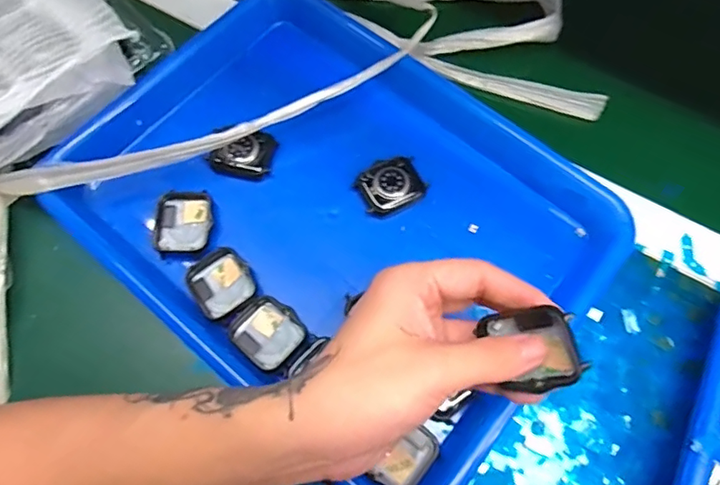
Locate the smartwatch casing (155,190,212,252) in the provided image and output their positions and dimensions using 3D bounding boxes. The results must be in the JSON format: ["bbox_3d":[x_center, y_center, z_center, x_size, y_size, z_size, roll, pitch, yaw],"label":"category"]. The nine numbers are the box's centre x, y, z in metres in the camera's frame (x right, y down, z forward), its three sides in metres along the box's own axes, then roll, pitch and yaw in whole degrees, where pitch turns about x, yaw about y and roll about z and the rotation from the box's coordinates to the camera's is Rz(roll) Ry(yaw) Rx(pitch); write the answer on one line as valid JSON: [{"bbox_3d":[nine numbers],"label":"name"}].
[{"bbox_3d":[-0.119,-0.014,0.347,0.035,0.006,0.043,2,69,1],"label":"smartwatch casing"}]

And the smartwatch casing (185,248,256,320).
[{"bbox_3d":[-0.089,0.026,0.331,0.038,0.007,0.042,-38,74,-13],"label":"smartwatch casing"}]

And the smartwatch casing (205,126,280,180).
[{"bbox_3d":[-0.083,-0.063,0.363,0.043,0.013,0.033,11,69,4],"label":"smartwatch casing"}]

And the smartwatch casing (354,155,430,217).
[{"bbox_3d":[0.022,-0.040,0.358,0.045,0.010,0.037,-29,72,-11],"label":"smartwatch casing"}]

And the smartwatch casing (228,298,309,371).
[{"bbox_3d":[-0.058,0.056,0.321,0.041,0.006,0.039,36,73,13],"label":"smartwatch casing"}]

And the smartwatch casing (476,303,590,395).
[{"bbox_3d":[0.083,0.048,0.240,0.039,0.012,0.039,-27,74,29],"label":"smartwatch casing"}]

